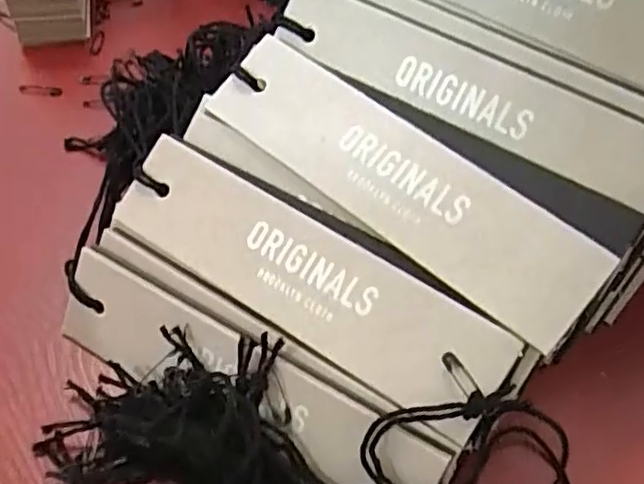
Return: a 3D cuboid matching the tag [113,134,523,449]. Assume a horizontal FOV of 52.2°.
[{"bbox_3d":[-0.007,0.010,0.189,0.122,0.004,0.033,30,89,19],"label":"tag"}]

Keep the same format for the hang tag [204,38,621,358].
[{"bbox_3d":[0.021,-0.018,0.189,0.123,0.004,0.031,37,85,19],"label":"hang tag"}]

